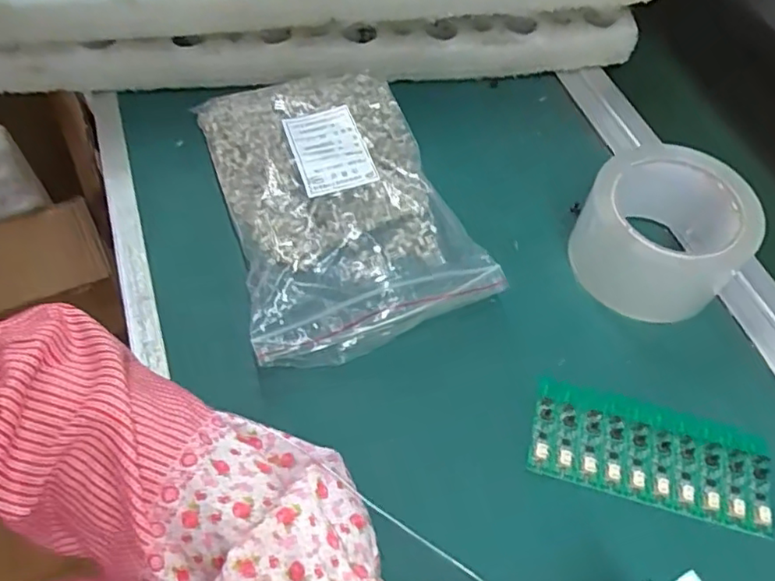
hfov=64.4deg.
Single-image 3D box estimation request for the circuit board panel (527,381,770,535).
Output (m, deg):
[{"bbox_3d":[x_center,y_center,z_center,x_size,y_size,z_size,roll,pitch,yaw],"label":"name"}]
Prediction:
[{"bbox_3d":[0.154,0.094,0.362,0.134,0.009,0.064,15,57,6],"label":"circuit board panel"}]

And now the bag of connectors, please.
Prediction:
[{"bbox_3d":[-0.035,-0.067,0.435,0.159,0.043,0.236,-14,58,-12],"label":"bag of connectors"}]

